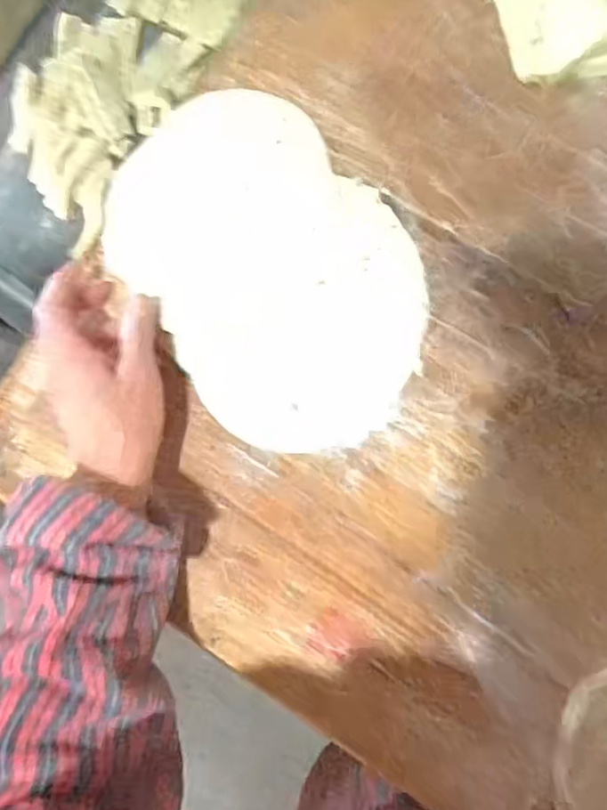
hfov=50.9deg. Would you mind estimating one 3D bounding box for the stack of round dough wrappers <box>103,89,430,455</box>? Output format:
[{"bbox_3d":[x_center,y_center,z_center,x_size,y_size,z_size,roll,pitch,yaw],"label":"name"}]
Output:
[{"bbox_3d":[-0.019,-0.085,0.411,0.164,0.036,0.226,-37,81,2],"label":"stack of round dough wrappers"}]

